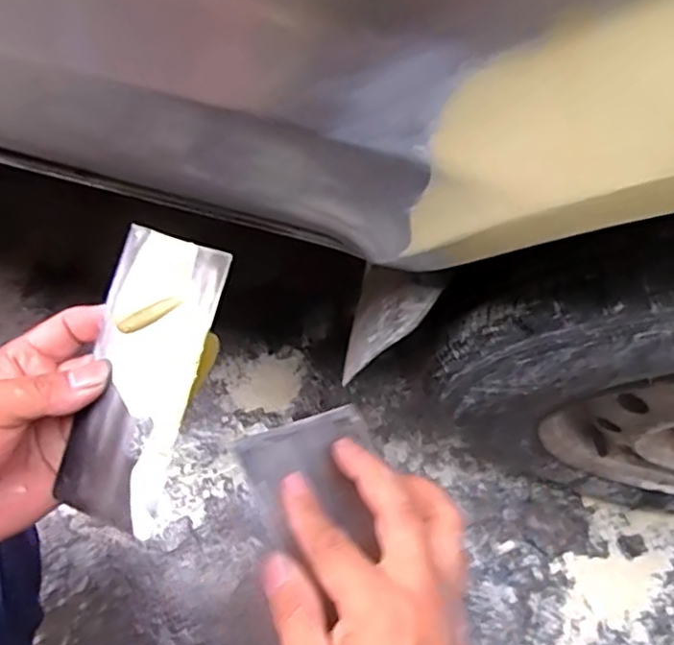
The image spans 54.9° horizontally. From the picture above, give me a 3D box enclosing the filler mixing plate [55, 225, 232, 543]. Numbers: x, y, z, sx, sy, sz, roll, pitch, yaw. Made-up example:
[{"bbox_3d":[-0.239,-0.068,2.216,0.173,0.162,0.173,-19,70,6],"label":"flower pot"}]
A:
[{"bbox_3d":[-0.094,0.022,0.300,0.073,0.008,0.133,9,79,36],"label":"filler mixing plate"}]

